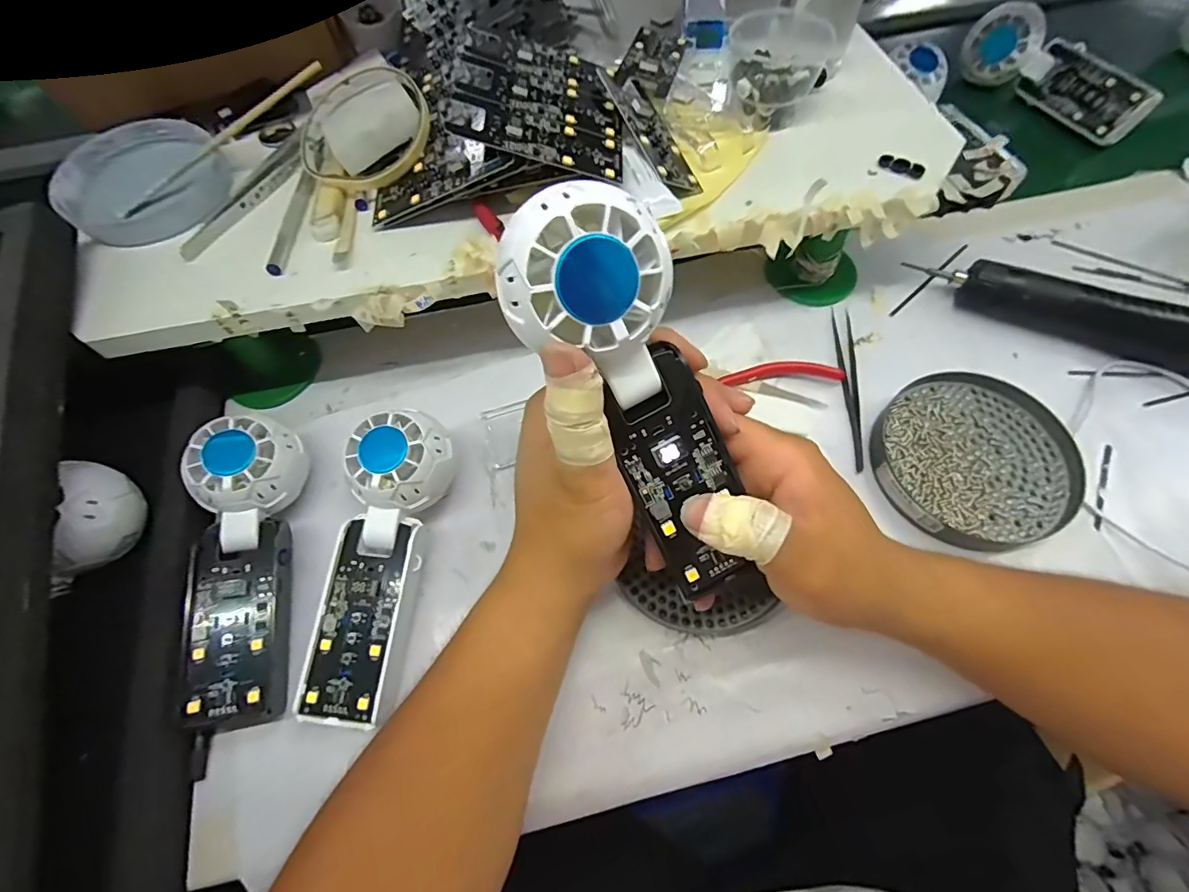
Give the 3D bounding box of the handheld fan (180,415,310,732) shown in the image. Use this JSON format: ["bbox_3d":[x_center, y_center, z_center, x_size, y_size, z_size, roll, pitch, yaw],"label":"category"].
[{"bbox_3d":[-0.204,0.070,0.293,0.057,0.045,0.173,-6,77,1],"label":"handheld fan"}]

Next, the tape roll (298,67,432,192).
[{"bbox_3d":[-0.147,-0.203,0.321,0.090,0.009,0.073,0,92,11],"label":"tape roll"}]

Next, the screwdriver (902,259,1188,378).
[{"bbox_3d":[0.365,-0.082,0.341,0.251,0.038,0.031,22,67,13],"label":"screwdriver"}]

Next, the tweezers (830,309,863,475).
[{"bbox_3d":[0.179,-0.045,0.350,0.014,0.004,0.130,5,64,5],"label":"tweezers"}]

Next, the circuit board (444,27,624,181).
[{"bbox_3d":[-0.034,-0.211,0.304,0.100,0.005,0.115,2,64,-18],"label":"circuit board"}]

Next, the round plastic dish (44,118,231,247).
[{"bbox_3d":[-0.299,-0.178,0.334,0.109,0.019,0.099,28,68,15],"label":"round plastic dish"}]

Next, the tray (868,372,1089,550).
[{"bbox_3d":[0.239,0.007,0.318,0.113,0.017,0.111,-1,63,2],"label":"tray"}]

